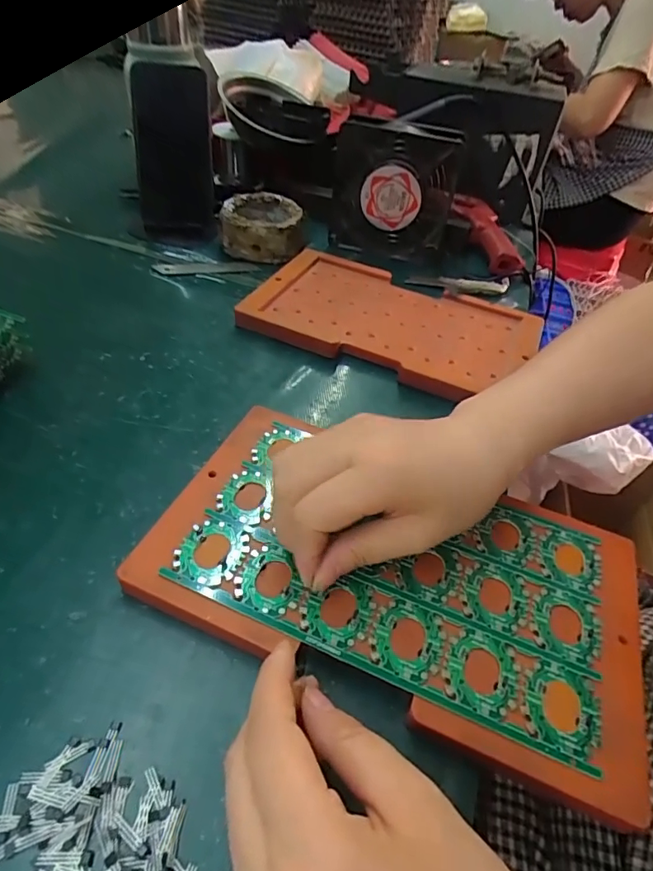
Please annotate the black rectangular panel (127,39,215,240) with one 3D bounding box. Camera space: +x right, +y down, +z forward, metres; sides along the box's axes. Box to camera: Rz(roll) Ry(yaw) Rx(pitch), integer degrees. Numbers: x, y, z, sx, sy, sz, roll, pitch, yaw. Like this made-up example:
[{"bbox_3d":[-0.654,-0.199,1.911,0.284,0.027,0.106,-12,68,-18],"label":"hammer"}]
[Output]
[{"bbox_3d":[-0.152,-0.284,0.487,0.074,0.171,0.015,-4,17,-10],"label":"black rectangular panel"}]

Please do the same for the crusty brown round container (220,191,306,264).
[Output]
[{"bbox_3d":[-0.066,-0.218,0.507,0.084,0.039,0.081,6,44,-3],"label":"crusty brown round container"}]

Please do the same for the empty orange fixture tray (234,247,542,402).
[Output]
[{"bbox_3d":[0.060,-0.105,0.428,0.233,0.017,0.143,21,45,12],"label":"empty orange fixture tray"}]

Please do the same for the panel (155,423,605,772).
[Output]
[{"bbox_3d":[0.035,0.063,0.252,0.203,0.005,0.126,16,47,9],"label":"panel"}]

